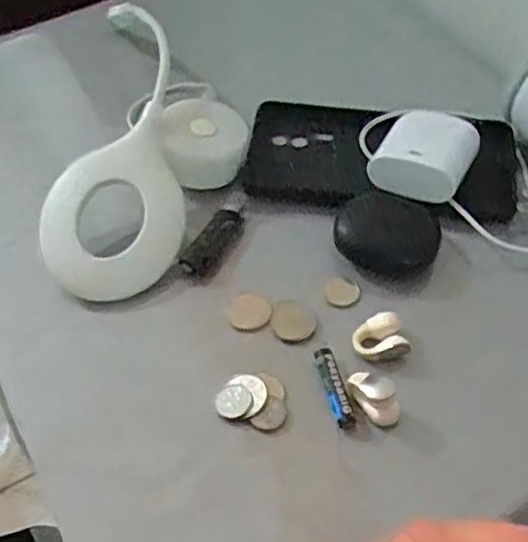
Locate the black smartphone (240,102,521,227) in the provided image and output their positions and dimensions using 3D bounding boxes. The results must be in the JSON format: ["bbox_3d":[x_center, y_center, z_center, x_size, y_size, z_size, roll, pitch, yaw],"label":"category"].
[{"bbox_3d":[0.075,-0.074,0.447,0.168,0.015,0.087,8,56,7],"label":"black smartphone"}]

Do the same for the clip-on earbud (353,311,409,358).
[{"bbox_3d":[0.062,0.035,0.371,0.027,0.017,0.020,-5,55,-2],"label":"clip-on earbud"}]

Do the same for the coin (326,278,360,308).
[{"bbox_3d":[0.044,0.011,0.397,0.018,0.004,0.017,-1,55,1],"label":"coin"}]

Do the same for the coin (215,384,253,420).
[{"bbox_3d":[-0.015,0.067,0.359,0.019,0.004,0.018,-9,59,15],"label":"coin"}]

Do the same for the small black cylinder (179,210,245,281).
[{"bbox_3d":[-0.029,-0.017,0.418,0.020,0.011,0.051,21,58,15],"label":"small black cylinder"}]

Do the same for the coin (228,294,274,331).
[{"bbox_3d":[-0.007,0.022,0.391,0.023,0.004,0.021,-1,55,1],"label":"coin"}]

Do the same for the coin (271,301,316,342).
[{"bbox_3d":[0.016,0.027,0.386,0.023,0.004,0.024,-1,55,1],"label":"coin"}]

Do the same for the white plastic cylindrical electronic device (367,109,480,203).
[{"bbox_3d":[0.098,-0.070,0.431,0.053,0.027,0.064,23,59,17],"label":"white plastic cylindrical electronic device"}]

